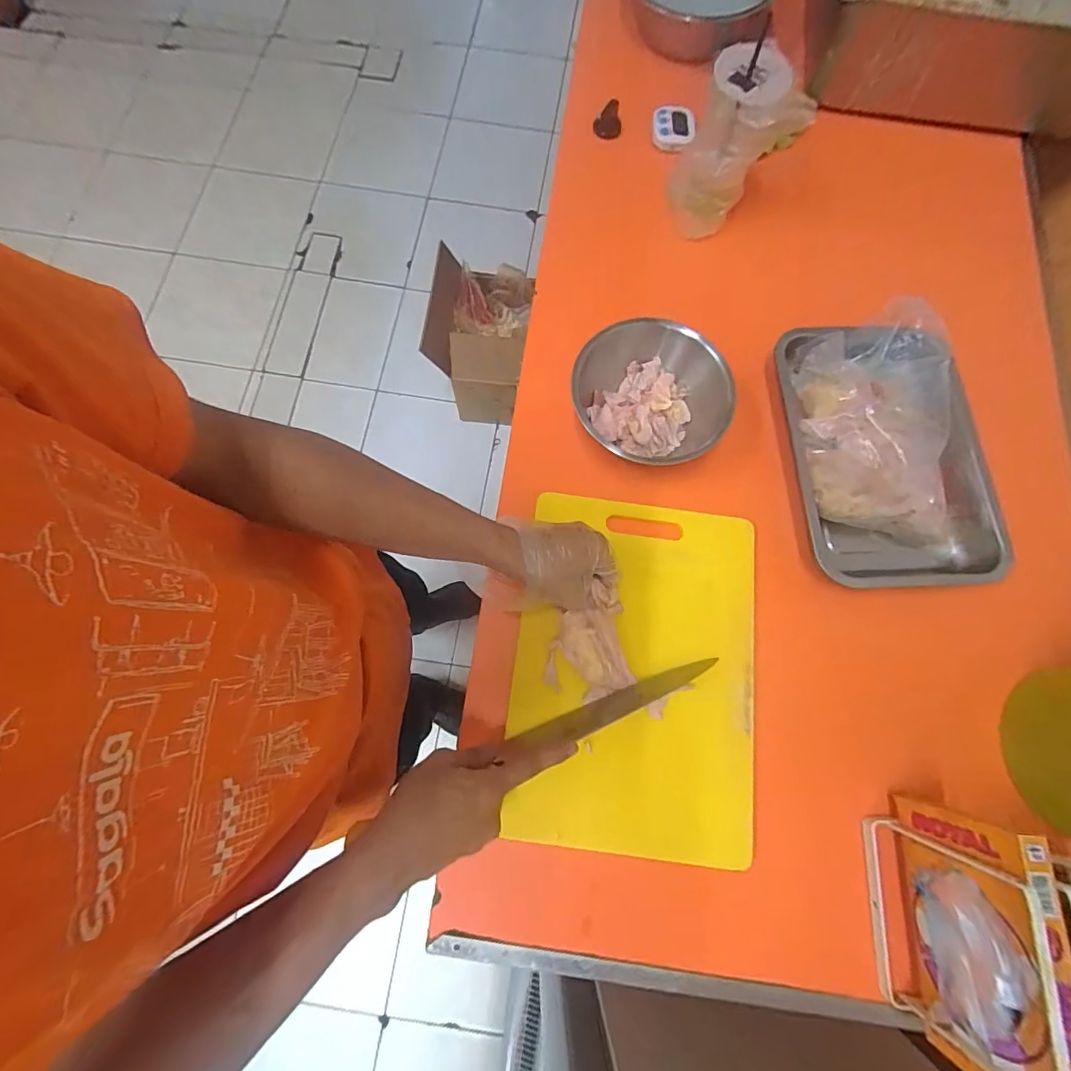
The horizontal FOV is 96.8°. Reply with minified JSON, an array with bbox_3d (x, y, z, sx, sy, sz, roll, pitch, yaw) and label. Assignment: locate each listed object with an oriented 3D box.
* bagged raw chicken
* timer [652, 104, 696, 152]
[{"bbox_3d":[0.395,-0.130,0.551,0.179,0.055,0.257,8,75,0],"label":"bagged raw chicken"},{"bbox_3d":[0.200,-0.582,0.683,0.057,0.022,0.066,-4,75,-3],"label":"timer"}]

